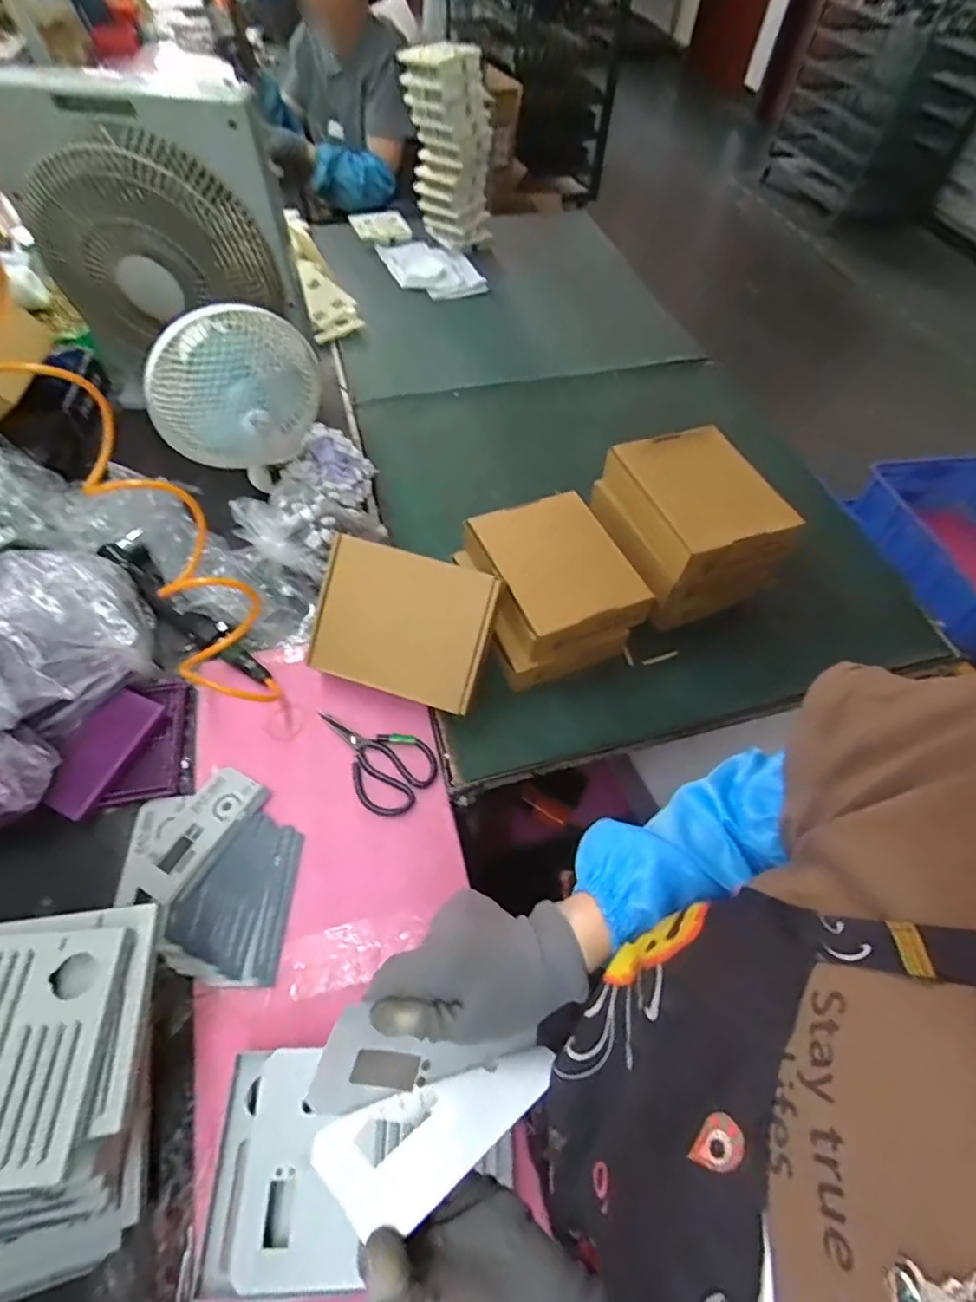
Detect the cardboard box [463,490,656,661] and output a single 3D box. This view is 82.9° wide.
[{"bbox_3d":[0.086,-0.105,0.723,0.181,0.061,0.203,-19,61,-15],"label":"cardboard box"}]

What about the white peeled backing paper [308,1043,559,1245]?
[{"bbox_3d":[-0.025,0.291,0.339,0.146,0.014,0.055,-15,60,-19],"label":"white peeled backing paper"}]

